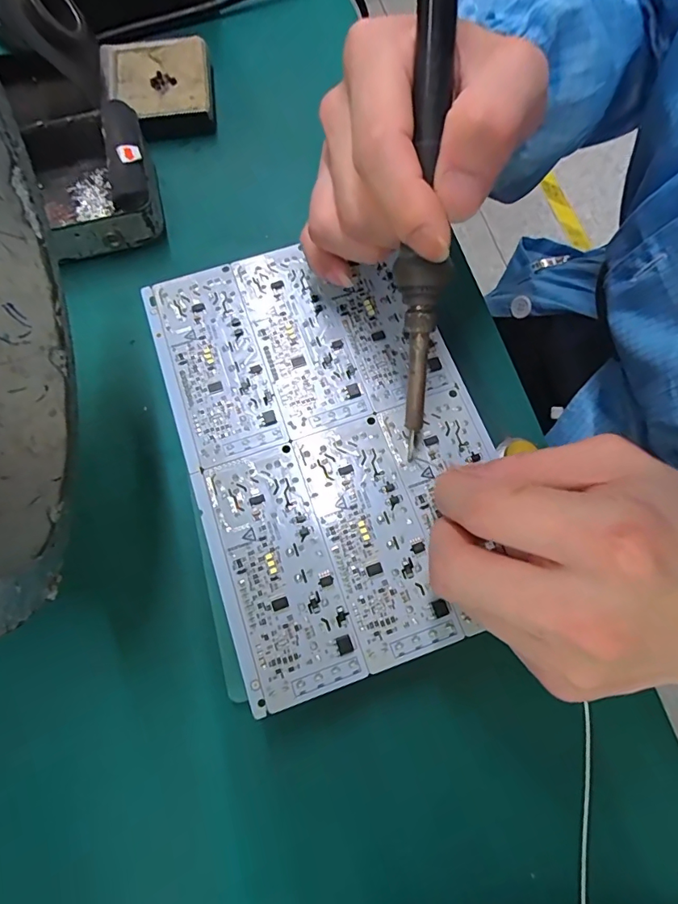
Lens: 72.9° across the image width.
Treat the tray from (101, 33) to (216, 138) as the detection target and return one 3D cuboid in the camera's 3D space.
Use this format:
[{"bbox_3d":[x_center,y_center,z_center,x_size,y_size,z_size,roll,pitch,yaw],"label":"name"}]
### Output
[{"bbox_3d":[-0.118,-0.243,0.304,0.068,0.016,0.075,-11,73,-3],"label":"tray"}]

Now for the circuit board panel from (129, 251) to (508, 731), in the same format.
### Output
[{"bbox_3d":[-0.005,-0.010,0.215,0.133,0.004,0.205,-19,74,-5],"label":"circuit board panel"}]

